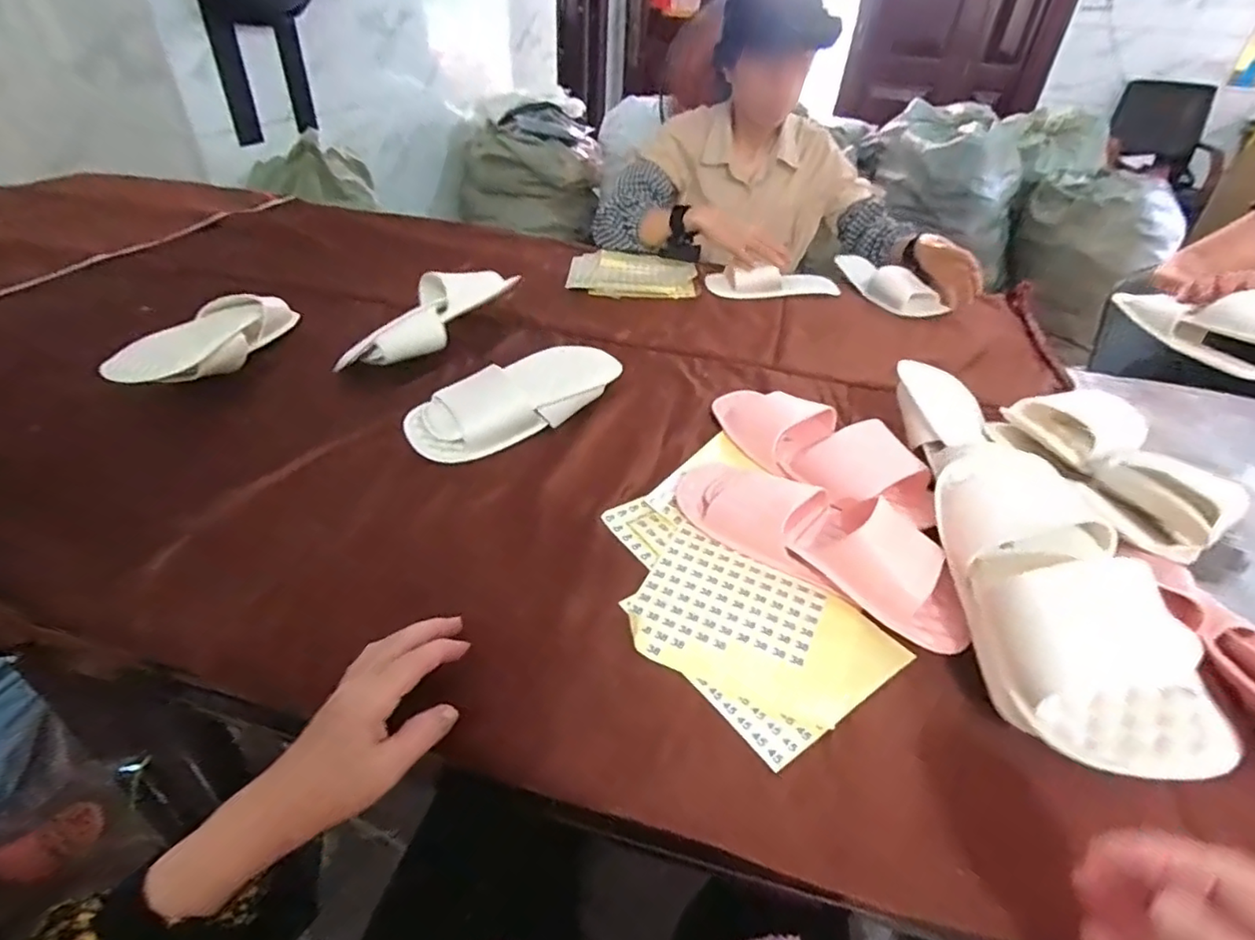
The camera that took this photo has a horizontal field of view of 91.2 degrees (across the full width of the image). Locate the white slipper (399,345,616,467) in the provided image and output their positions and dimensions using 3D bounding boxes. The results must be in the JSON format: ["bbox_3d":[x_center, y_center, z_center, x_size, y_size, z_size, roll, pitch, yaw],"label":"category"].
[{"bbox_3d":[-0.121,-0.082,0.673,0.244,0.065,0.088,-26,47,-32],"label":"white slipper"}]

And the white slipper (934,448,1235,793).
[{"bbox_3d":[0.298,0.077,0.434,0.098,0.073,0.285,8,38,6],"label":"white slipper"}]

